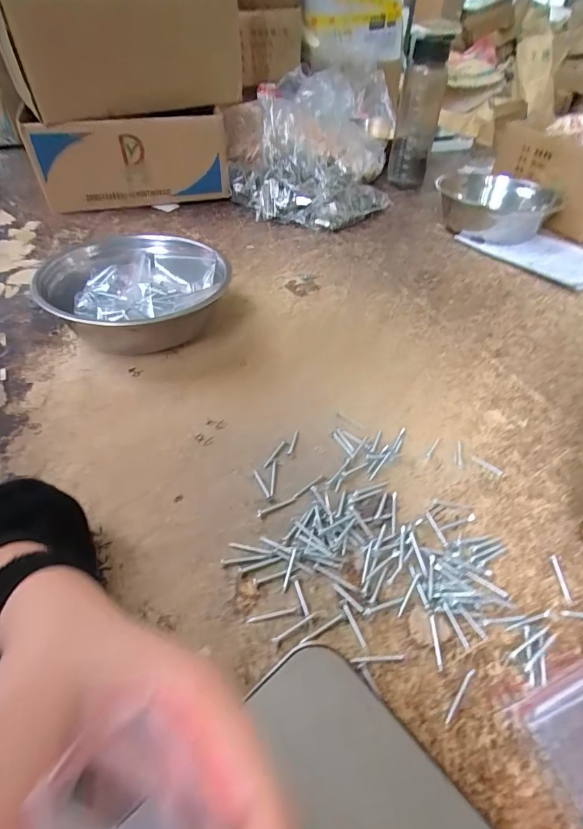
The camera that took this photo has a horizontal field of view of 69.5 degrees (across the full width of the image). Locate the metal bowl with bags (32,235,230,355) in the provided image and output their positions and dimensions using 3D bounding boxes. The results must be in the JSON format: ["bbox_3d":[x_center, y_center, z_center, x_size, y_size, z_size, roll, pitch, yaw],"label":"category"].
[{"bbox_3d":[-0.171,-0.136,0.479,0.182,0.068,0.197,2,45,-2],"label":"metal bowl with bags"}]

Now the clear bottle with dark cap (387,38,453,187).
[{"bbox_3d":[0.253,-0.596,0.846,0.081,0.235,0.080,13,46,10],"label":"clear bottle with dark cap"}]

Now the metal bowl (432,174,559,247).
[{"bbox_3d":[0.357,-0.368,0.753,0.182,0.070,0.182,2,45,-2],"label":"metal bowl"}]

